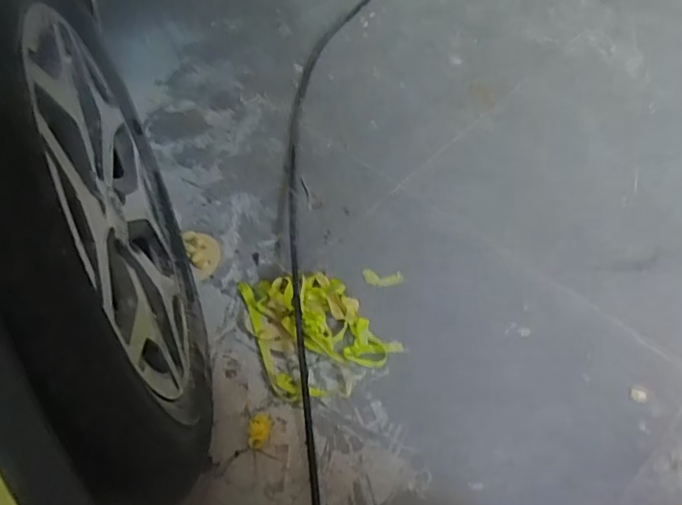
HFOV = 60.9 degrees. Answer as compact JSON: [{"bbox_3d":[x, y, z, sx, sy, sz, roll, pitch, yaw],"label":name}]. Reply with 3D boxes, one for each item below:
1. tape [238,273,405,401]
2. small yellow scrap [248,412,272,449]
[{"bbox_3d":[-0.057,0.113,0.930,0.182,0.038,0.253,-32,56,-19],"label":"tape"},{"bbox_3d":[-0.116,0.255,0.833,0.030,0.025,0.049,0,52,5],"label":"small yellow scrap"}]

